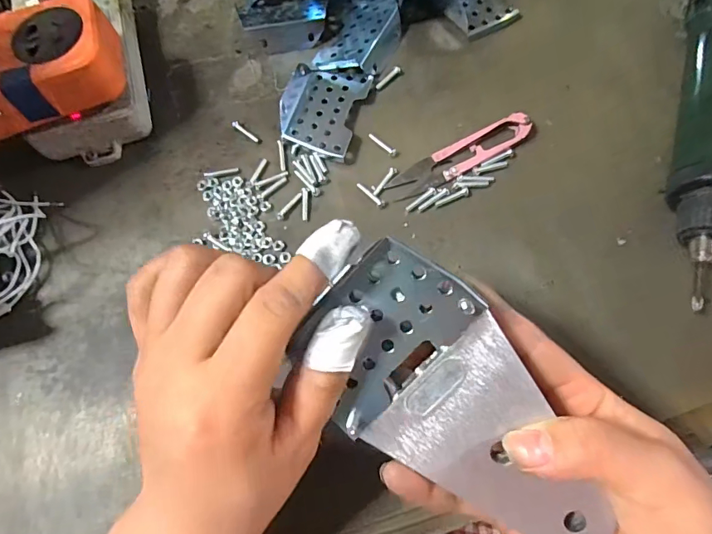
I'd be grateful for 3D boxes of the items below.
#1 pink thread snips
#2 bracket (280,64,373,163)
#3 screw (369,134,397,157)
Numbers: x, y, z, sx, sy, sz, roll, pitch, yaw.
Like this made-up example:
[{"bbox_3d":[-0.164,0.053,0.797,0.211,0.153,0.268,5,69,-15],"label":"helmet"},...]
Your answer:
[{"bbox_3d":[0.066,-0.071,0.301,0.108,0.009,0.021,-29,73,-8],"label":"pink thread snips"},{"bbox_3d":[-0.024,-0.109,0.315,0.053,0.010,0.073,14,73,6],"label":"bracket"},{"bbox_3d":[0.017,-0.082,0.308,0.023,0.004,0.006,39,77,13],"label":"screw"}]

